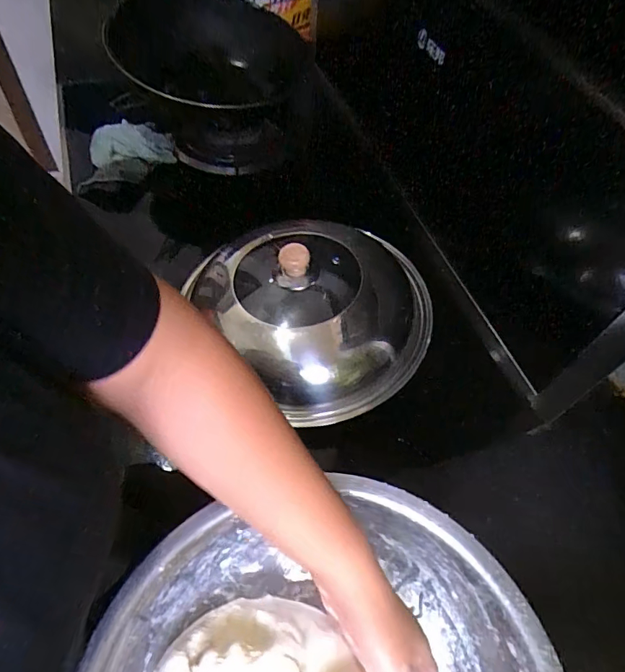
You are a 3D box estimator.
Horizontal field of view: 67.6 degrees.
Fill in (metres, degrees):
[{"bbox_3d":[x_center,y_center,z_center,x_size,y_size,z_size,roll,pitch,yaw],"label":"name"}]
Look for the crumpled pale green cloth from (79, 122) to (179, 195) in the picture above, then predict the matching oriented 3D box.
[{"bbox_3d":[-0.308,-0.312,0.794,0.141,0.064,0.076,-12,58,-13],"label":"crumpled pale green cloth"}]

